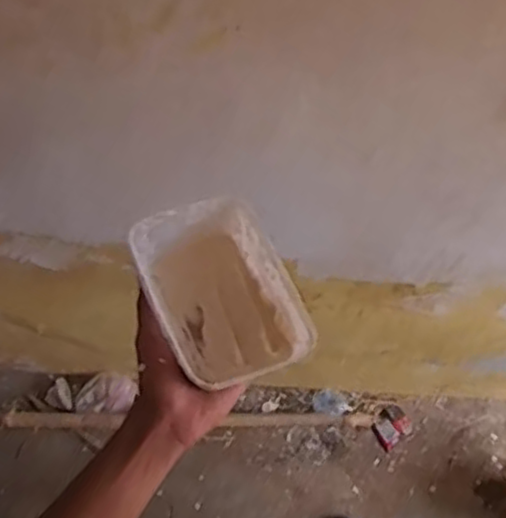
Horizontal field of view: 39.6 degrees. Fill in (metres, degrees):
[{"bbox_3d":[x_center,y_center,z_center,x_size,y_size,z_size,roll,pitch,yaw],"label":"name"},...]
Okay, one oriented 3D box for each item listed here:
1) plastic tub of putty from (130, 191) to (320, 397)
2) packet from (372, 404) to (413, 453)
[{"bbox_3d":[-0.029,0.029,0.614,0.116,0.065,0.164,-23,68,-12],"label":"plastic tub of putty"},{"bbox_3d":[0.332,0.400,1.682,0.095,0.010,0.079,-34,71,-17],"label":"packet"}]

